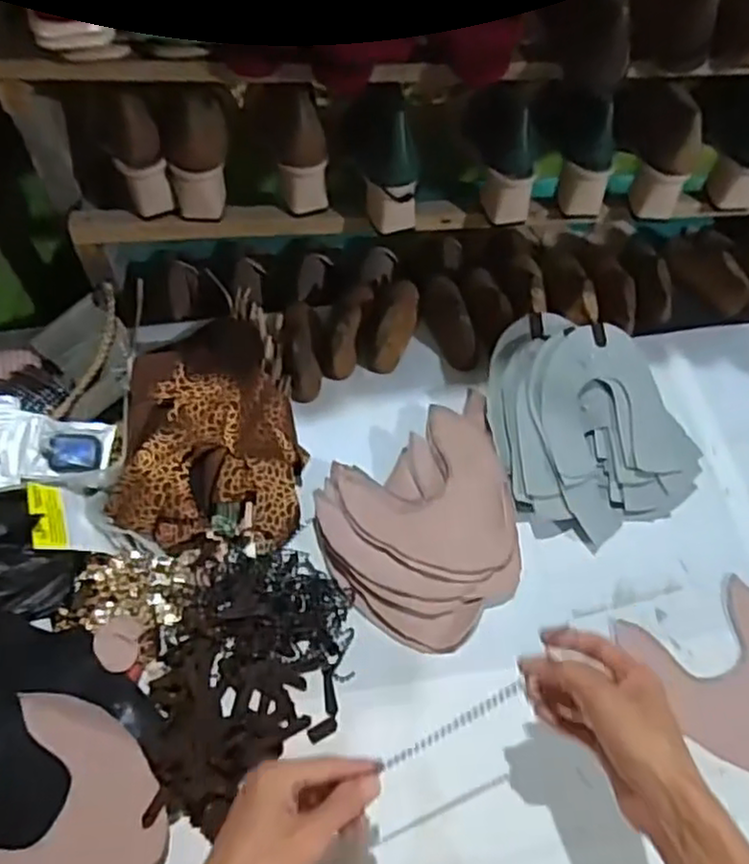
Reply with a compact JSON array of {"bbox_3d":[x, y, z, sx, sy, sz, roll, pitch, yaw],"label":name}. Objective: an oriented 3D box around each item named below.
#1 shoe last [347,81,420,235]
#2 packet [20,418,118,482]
[{"bbox_3d":[0.012,-0.292,0.734,0.062,0.154,0.076,-18,41,-11],"label":"shoe last"},{"bbox_3d":[-0.319,0.020,0.709,0.087,0.015,0.071,6,70,-17],"label":"packet"}]

